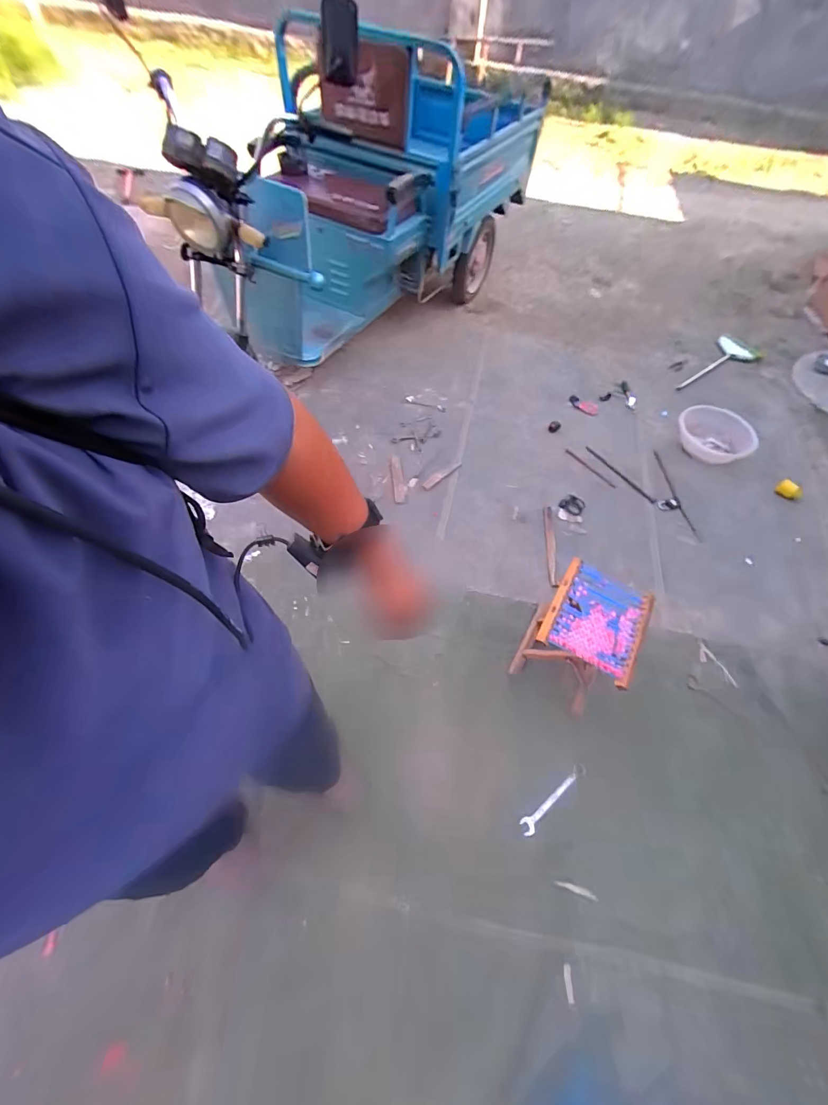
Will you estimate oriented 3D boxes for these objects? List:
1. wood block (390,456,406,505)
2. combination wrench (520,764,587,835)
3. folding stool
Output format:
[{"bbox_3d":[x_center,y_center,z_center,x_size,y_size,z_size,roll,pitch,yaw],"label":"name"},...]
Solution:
[{"bbox_3d":[-0.067,-0.309,1.773,0.053,0.022,0.263,-6,59,-5],"label":"wood block"},{"bbox_3d":[0.378,0.664,1.140,0.241,0.014,0.039,-34,65,-20],"label":"combination wrench"},{"bbox_3d":[0.492,0.249,1.256,0.262,0.294,0.324,30,60,16],"label":"folding stool"}]

